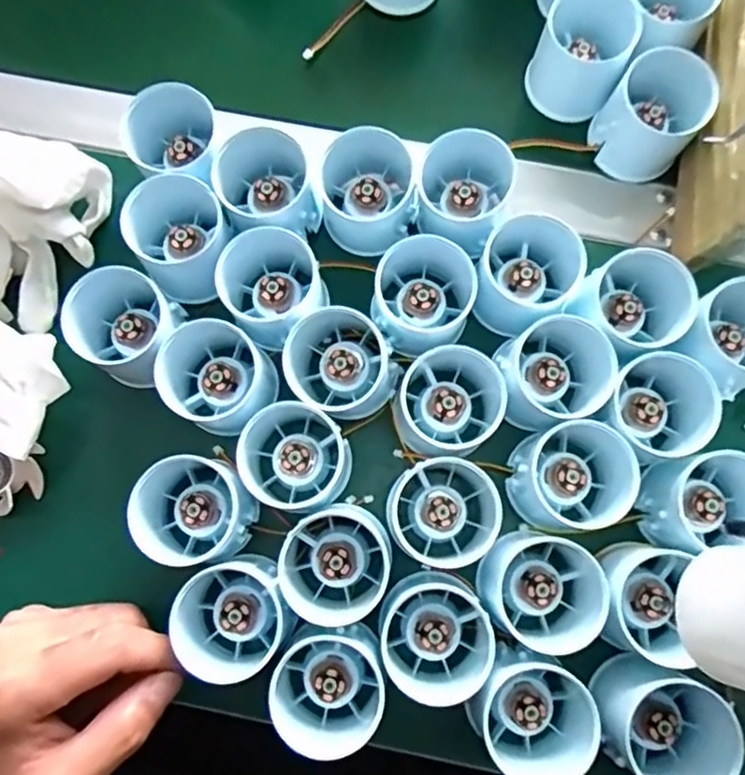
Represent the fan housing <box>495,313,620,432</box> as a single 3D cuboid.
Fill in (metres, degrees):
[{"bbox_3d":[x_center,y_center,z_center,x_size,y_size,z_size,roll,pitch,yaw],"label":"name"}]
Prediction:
[{"bbox_3d":[0.097,-0.010,0.335,0.061,0.042,0.054,-39,81,-7],"label":"fan housing"}]

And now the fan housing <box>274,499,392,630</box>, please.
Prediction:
[{"bbox_3d":[-0.017,0.087,0.322,0.055,0.039,0.054,0,79,0],"label":"fan housing"}]

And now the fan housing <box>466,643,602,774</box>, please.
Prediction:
[{"bbox_3d":[0.079,0.159,0.306,0.062,0.047,0.052,31,80,6],"label":"fan housing"}]

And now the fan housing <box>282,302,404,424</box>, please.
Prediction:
[{"bbox_3d":[-0.015,-0.012,0.333,0.055,0.045,0.051,0,79,0],"label":"fan housing"}]

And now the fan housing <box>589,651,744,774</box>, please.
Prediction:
[{"bbox_3d":[0.136,0.162,0.303,0.051,0.046,0.053,0,79,0],"label":"fan housing"}]

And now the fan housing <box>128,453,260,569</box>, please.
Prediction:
[{"bbox_3d":[-0.088,0.063,0.326,0.050,0.054,0.052,0,79,0],"label":"fan housing"}]

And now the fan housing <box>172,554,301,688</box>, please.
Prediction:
[{"bbox_3d":[-0.067,0.115,0.314,0.052,0.046,0.058,-16,79,-3],"label":"fan housing"}]

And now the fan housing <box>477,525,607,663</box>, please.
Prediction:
[{"bbox_3d":[0.084,0.099,0.316,0.056,0.046,0.054,0,79,0],"label":"fan housing"}]

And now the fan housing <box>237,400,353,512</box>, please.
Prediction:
[{"bbox_3d":[-0.039,0.037,0.326,0.050,0.045,0.051,0,79,0],"label":"fan housing"}]

